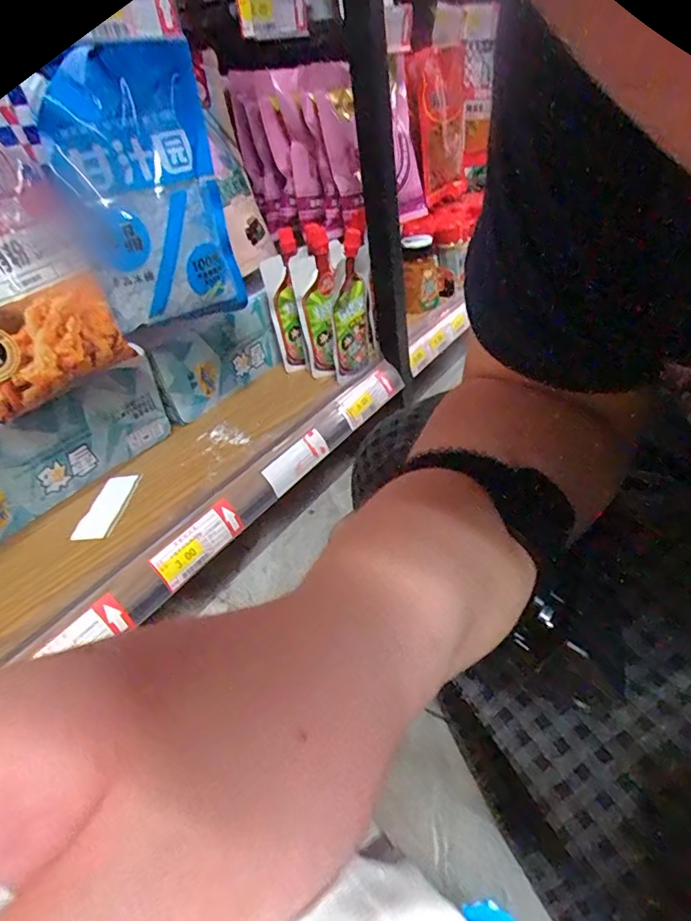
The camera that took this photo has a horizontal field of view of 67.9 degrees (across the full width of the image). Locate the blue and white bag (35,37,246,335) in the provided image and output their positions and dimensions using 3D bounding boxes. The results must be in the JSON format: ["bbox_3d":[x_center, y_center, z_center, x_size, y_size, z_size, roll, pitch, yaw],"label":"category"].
[{"bbox_3d":[-0.170,-0.225,0.453,0.140,0.214,0.029,-33,46,-28],"label":"blue and white bag"}]

